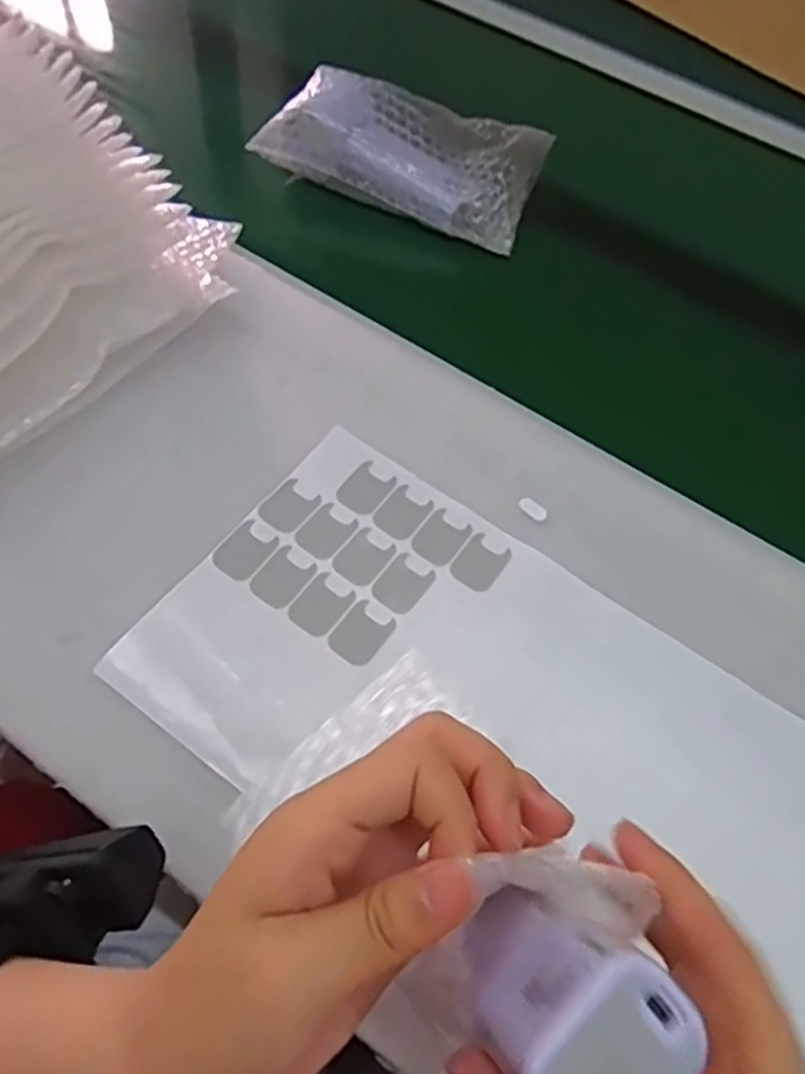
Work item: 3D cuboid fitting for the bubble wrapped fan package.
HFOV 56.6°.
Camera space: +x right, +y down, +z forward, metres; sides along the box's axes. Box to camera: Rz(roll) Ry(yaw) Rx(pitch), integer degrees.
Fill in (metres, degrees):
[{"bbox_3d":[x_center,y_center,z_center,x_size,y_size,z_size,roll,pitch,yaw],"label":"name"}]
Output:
[{"bbox_3d":[0.002,-0.293,0.568,0.196,0.068,0.087,19,60,11],"label":"bubble wrapped fan package"}]

